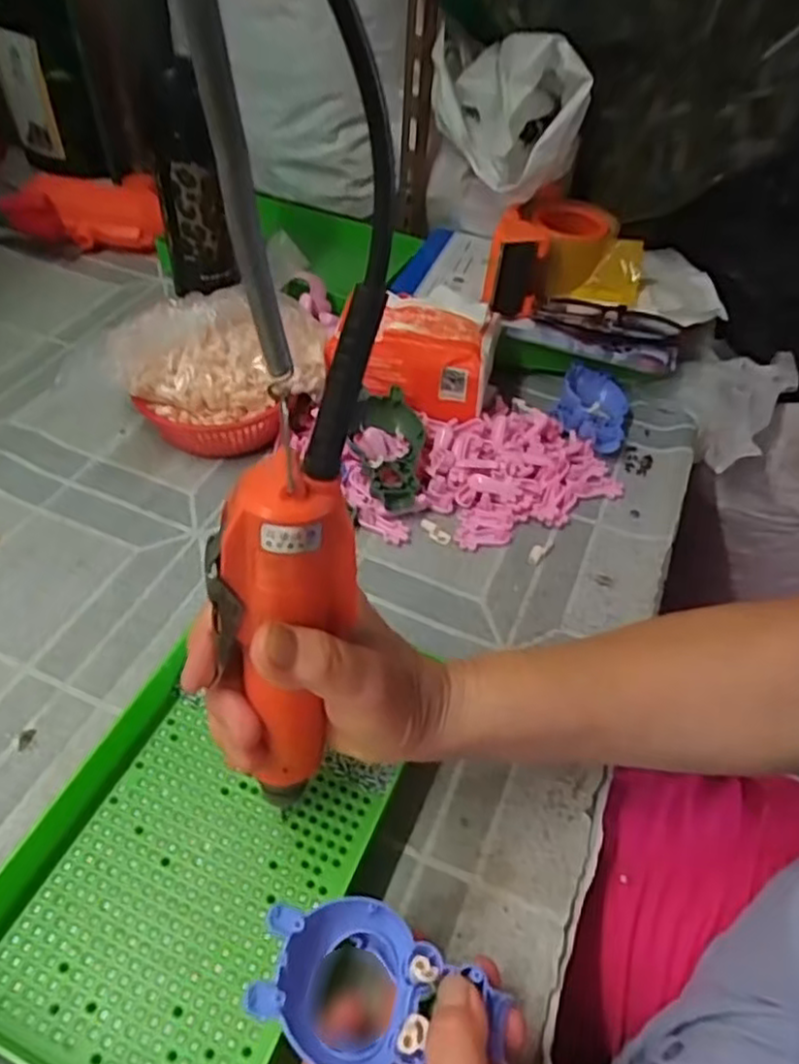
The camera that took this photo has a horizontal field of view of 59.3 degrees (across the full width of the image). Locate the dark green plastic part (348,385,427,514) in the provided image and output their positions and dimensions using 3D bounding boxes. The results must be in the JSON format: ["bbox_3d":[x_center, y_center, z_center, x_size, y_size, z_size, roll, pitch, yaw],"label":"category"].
[{"bbox_3d":[-0.009,-0.063,0.529,0.058,0.039,0.102,1,62,-4],"label":"dark green plastic part"}]

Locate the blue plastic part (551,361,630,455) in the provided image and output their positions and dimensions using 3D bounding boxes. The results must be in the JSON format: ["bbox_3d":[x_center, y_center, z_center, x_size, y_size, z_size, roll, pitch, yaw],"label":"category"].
[{"bbox_3d":[0.162,-0.104,0.590,0.057,0.029,0.085,15,48,10],"label":"blue plastic part"}]

